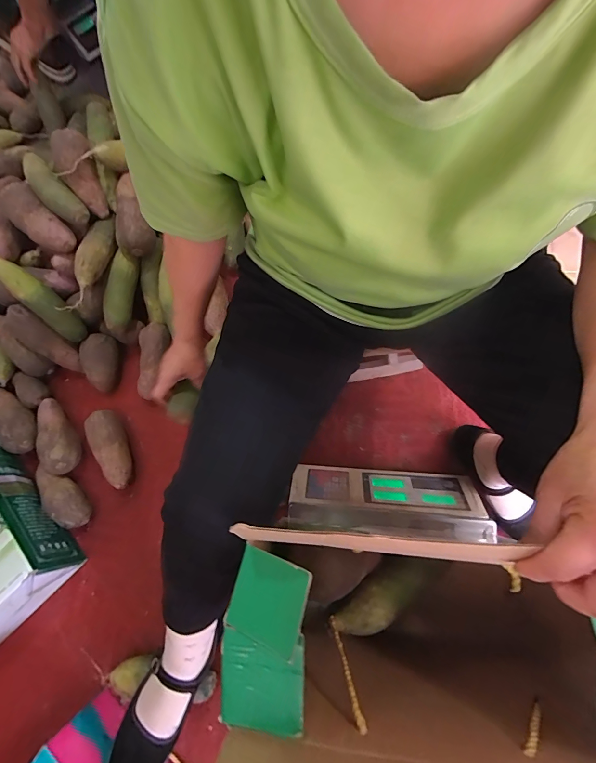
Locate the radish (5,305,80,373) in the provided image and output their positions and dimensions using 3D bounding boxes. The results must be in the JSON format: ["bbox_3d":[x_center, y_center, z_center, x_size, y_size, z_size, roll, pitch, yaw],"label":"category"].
[{"bbox_3d":[-0.521,-0.083,0.691,0.063,0.060,0.167,-47,119,-12],"label":"radish"}]

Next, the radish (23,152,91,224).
[{"bbox_3d":[-0.478,-0.372,0.654,0.052,0.047,0.170,-42,75,-9],"label":"radish"}]

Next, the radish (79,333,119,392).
[{"bbox_3d":[-0.428,-0.040,0.728,0.055,0.068,0.122,-2,73,3],"label":"radish"}]

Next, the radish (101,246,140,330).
[{"bbox_3d":[-0.374,-0.187,0.696,0.045,0.045,0.169,4,73,4],"label":"radish"}]

